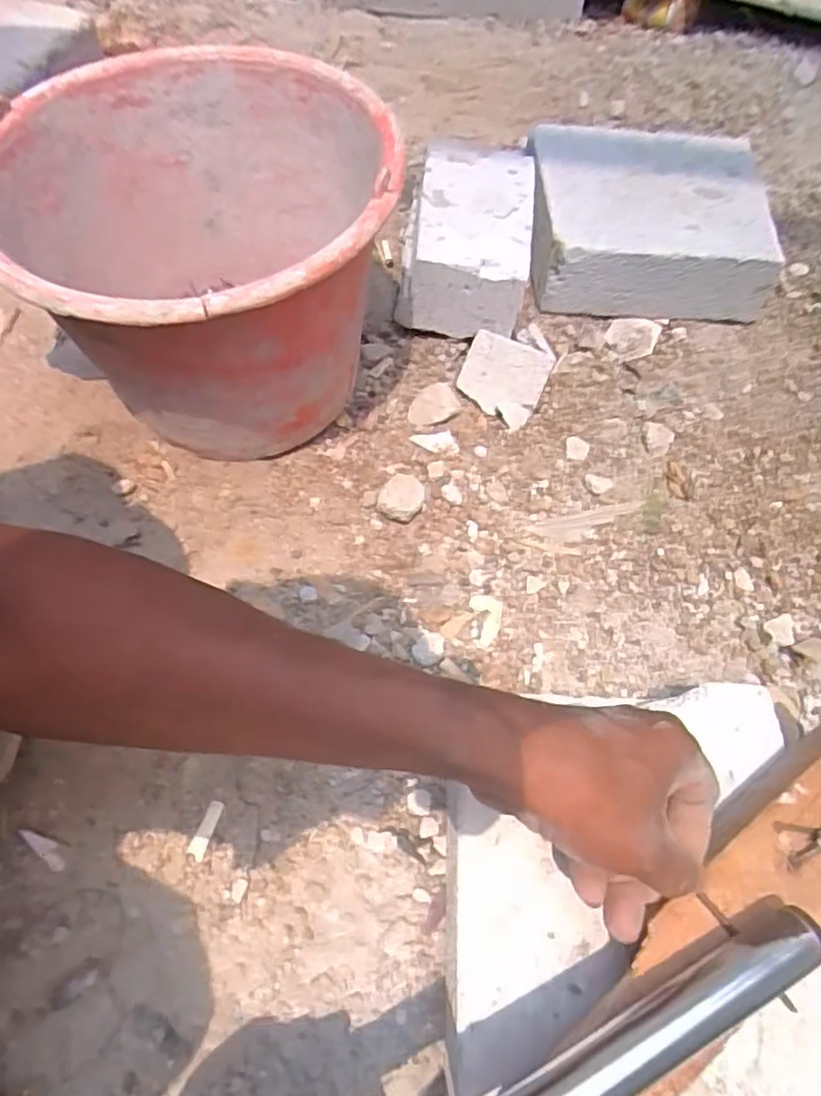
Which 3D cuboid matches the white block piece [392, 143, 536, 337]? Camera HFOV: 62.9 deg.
[{"bbox_3d":[0.054,-0.295,0.649,0.114,0.090,0.189,7,62,-1],"label":"white block piece"}]

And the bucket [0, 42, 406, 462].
[{"bbox_3d":[-0.151,-0.204,0.529,0.278,0.221,0.272,2,62,-3],"label":"bucket"}]

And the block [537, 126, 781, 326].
[{"bbox_3d":[0.234,-0.332,0.688,0.229,0.093,0.190,4,62,-3],"label":"block"}]

